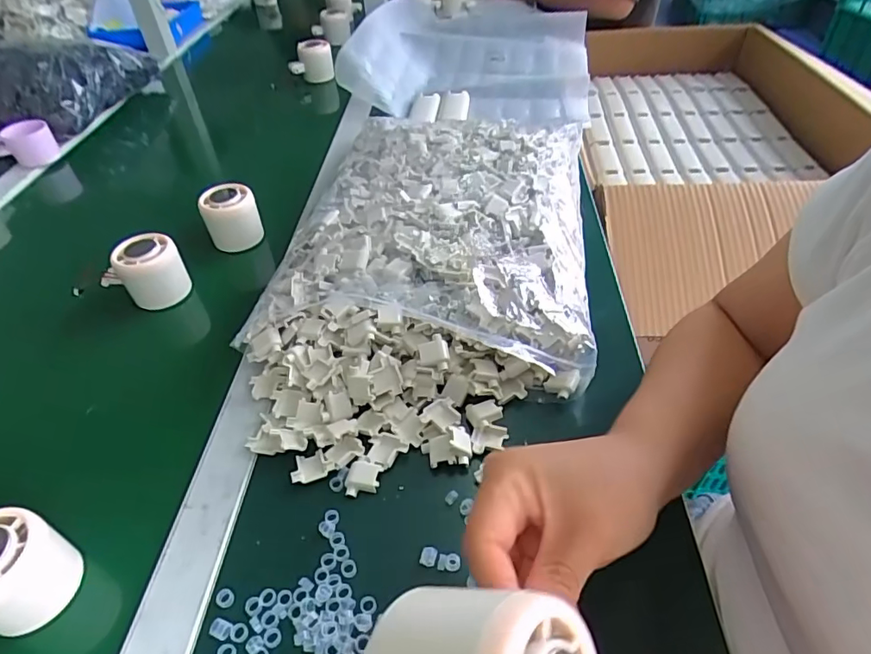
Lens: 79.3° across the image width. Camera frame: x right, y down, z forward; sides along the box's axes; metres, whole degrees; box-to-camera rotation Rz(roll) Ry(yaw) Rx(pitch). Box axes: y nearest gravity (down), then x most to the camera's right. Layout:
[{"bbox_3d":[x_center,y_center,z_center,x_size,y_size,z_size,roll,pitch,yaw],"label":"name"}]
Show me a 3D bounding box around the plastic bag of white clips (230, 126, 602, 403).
[{"bbox_3d":[0.013,-0.114,0.536,0.276,0.073,0.385,6,46,9],"label":"plastic bag of white clips"}]

